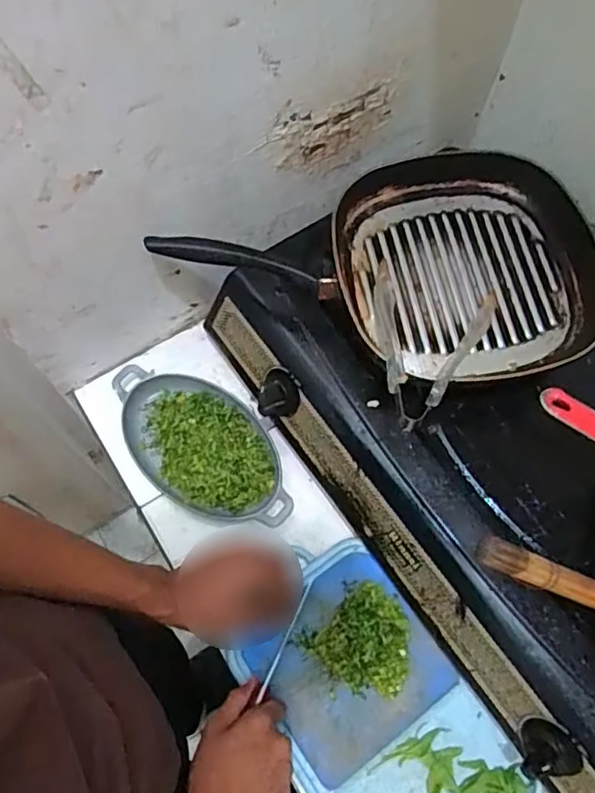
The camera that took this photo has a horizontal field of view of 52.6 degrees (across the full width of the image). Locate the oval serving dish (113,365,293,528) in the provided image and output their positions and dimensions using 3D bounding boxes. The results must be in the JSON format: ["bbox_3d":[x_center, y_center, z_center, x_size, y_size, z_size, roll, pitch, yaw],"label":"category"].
[{"bbox_3d":[-0.110,0.055,0.697,0.247,0.047,0.132,36,71,13],"label":"oval serving dish"}]

